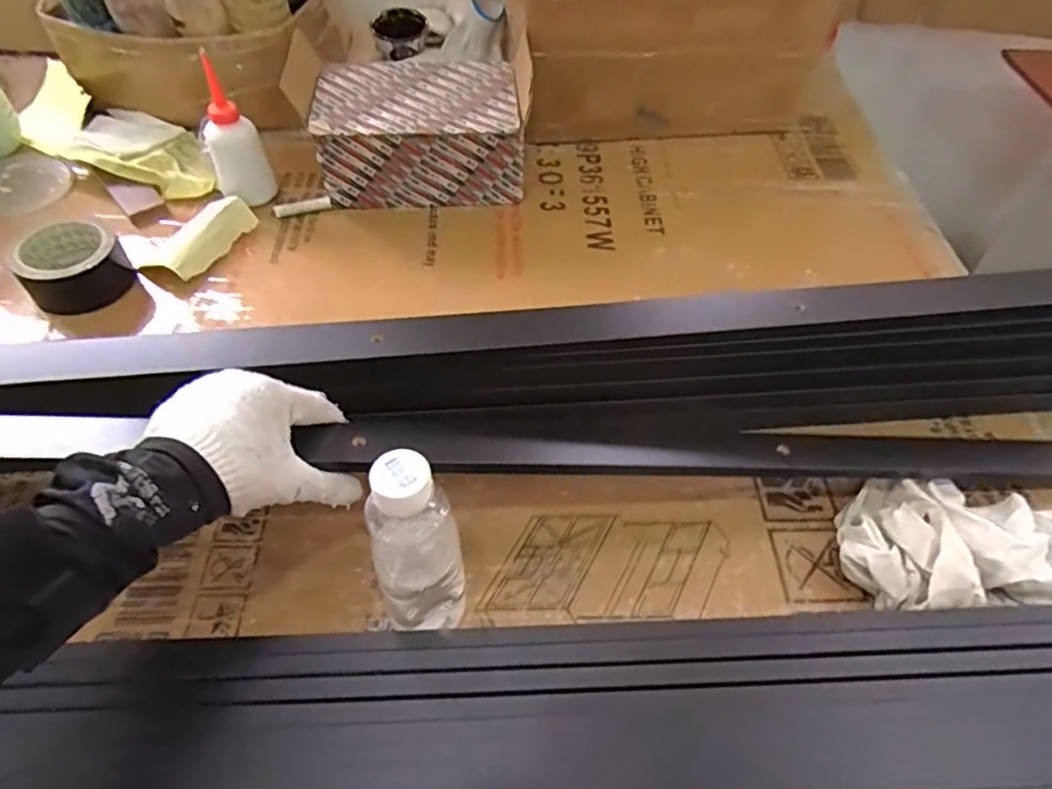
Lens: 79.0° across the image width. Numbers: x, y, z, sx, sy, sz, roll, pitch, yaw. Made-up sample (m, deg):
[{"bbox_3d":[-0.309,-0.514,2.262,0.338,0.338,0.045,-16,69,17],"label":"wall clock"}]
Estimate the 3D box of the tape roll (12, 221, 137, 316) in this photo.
[{"bbox_3d":[-0.464,-0.129,0.656,0.089,0.066,0.089,1,53,-2],"label":"tape roll"}]

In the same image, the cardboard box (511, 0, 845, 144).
[{"bbox_3d":[0.169,-0.475,0.800,0.378,0.236,0.207,-5,53,-6],"label":"cardboard box"}]

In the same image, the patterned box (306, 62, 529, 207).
[{"bbox_3d":[-0.122,-0.299,0.752,0.221,0.119,0.141,-4,53,-6],"label":"patterned box"}]

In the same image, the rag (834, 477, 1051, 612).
[{"bbox_3d":[0.375,0.114,0.491,0.265,0.060,0.115,5,53,1],"label":"rag"}]

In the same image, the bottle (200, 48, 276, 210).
[{"bbox_3d":[-0.324,-0.287,0.696,0.058,0.165,0.045,-22,57,-18],"label":"bottle"}]

